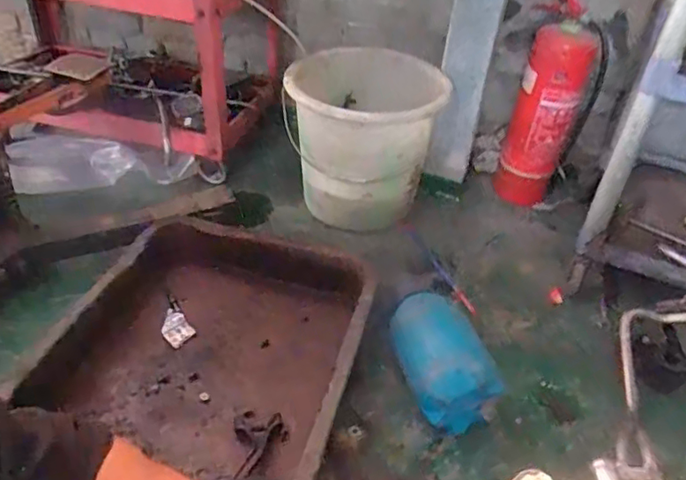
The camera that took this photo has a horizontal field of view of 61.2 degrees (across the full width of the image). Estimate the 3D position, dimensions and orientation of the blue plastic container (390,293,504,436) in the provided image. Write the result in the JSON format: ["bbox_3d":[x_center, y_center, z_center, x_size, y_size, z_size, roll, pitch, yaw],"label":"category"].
[{"bbox_3d":[0.152,0.187,0.922,0.122,0.087,0.217,-8,39,-18],"label":"blue plastic container"}]

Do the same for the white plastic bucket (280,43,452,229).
[{"bbox_3d":[0.048,-0.225,1.246,0.293,0.319,0.281,0,41,0],"label":"white plastic bucket"}]

